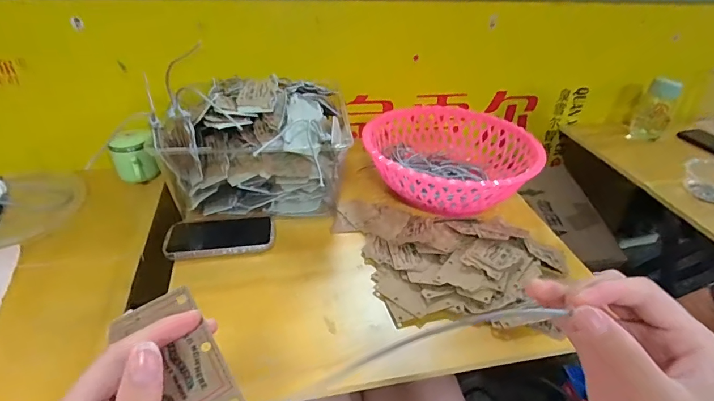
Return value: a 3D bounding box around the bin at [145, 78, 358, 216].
[{"bbox_3d":[-0.160,-0.087,0.689,0.276,0.189,0.177,-4,35,-10],"label":"bin"}]

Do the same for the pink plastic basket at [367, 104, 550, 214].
[{"bbox_3d":[0.165,-0.074,0.772,0.291,0.098,0.303,2,34,-2],"label":"pink plastic basket"}]

